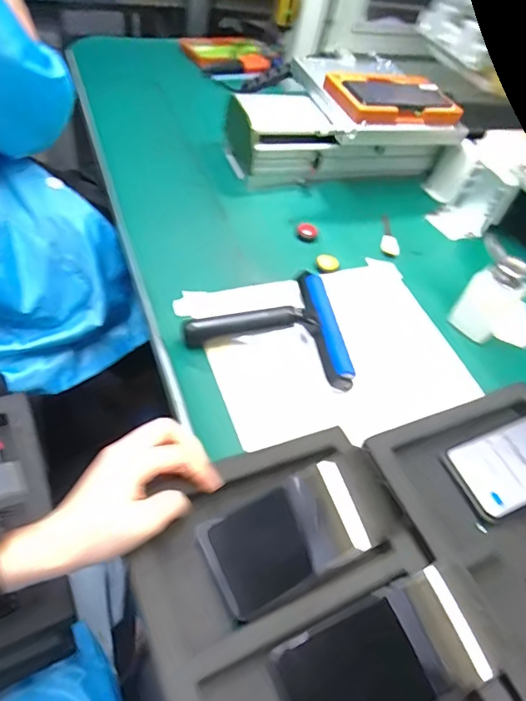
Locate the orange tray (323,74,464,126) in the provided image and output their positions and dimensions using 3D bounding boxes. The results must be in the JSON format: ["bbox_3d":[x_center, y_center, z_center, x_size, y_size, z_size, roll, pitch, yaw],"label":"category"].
[{"bbox_3d":[0.198,-0.380,0.735,0.192,0.022,0.115,-11,58,-22],"label":"orange tray"}]

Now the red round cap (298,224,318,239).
[{"bbox_3d":[0.064,-0.171,0.701,0.027,0.010,0.027,6,51,-8],"label":"red round cap"}]

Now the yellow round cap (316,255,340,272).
[{"bbox_3d":[0.088,-0.119,0.662,0.030,0.008,0.030,6,51,-8],"label":"yellow round cap"}]

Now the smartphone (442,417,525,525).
[{"bbox_3d":[0.265,0.105,0.480,0.162,0.006,0.074,-21,59,-11],"label":"smartphone"}]

